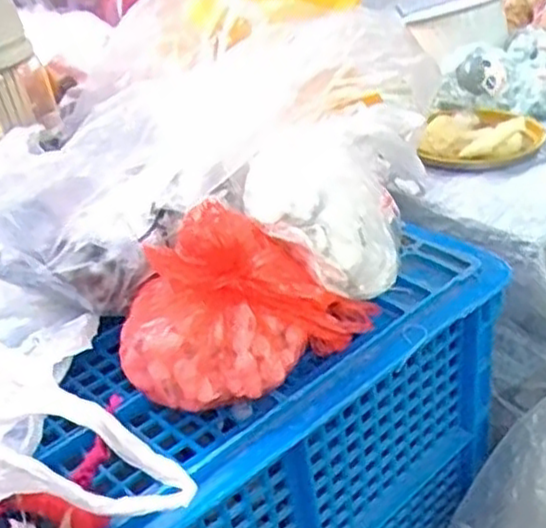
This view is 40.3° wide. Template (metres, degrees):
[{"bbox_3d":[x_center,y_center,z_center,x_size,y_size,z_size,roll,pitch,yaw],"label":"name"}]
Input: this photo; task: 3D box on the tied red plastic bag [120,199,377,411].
[{"bbox_3d":[-0.023,0.020,0.510,0.173,0.112,0.110,-14,32,-10],"label":"tied red plastic bag"}]

